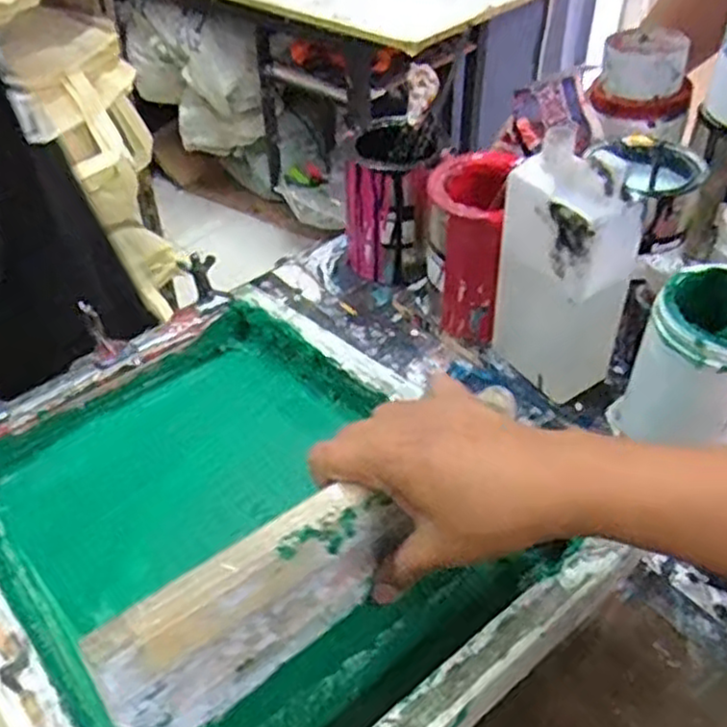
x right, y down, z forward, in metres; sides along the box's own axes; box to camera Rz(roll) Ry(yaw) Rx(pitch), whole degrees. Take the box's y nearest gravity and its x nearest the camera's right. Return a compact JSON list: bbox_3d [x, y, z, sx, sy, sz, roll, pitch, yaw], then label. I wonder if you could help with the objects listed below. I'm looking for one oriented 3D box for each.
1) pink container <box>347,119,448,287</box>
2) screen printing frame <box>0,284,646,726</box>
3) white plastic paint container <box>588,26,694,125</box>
[{"bbox_3d":[0.030,-0.169,0.783,0.091,0.145,0.091,10,45,12],"label":"pink container"},{"bbox_3d":[-0.100,0.111,0.538,0.349,0.066,0.450,-30,41,-27],"label":"screen printing frame"},{"bbox_3d":[0.289,-0.294,0.754,0.100,0.057,0.078,7,45,10],"label":"white plastic paint container"}]

